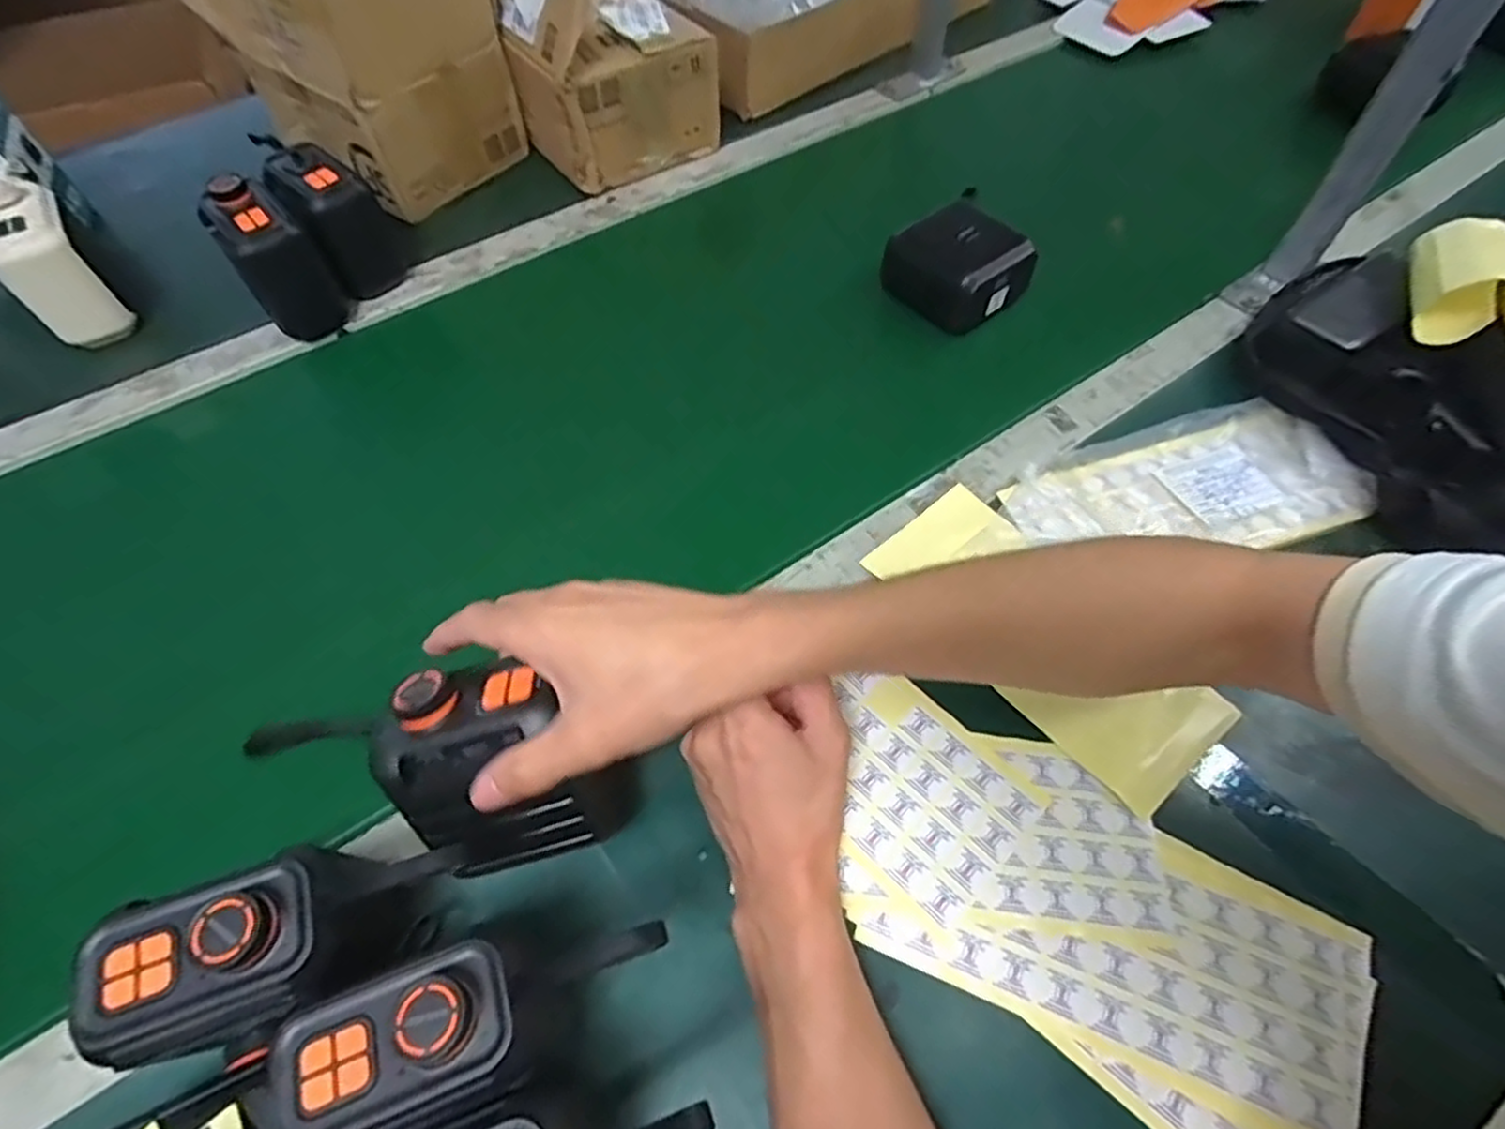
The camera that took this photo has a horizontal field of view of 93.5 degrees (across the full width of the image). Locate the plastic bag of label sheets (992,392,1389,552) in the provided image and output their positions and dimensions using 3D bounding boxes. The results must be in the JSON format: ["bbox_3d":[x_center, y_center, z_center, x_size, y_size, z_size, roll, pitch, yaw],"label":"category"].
[{"bbox_3d":[0.284,-0.049,0.472,0.221,0.028,0.107,-15,59,-8],"label":"plastic bag of label sheets"}]

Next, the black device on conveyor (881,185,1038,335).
[{"bbox_3d":[0.166,-0.245,0.578,0.076,0.059,0.096,-39,65,-21],"label":"black device on conveyor"}]

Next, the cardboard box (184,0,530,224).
[{"bbox_3d":[-0.341,-0.454,0.640,0.185,0.166,0.157,33,64,20],"label":"cardboard box"}]

